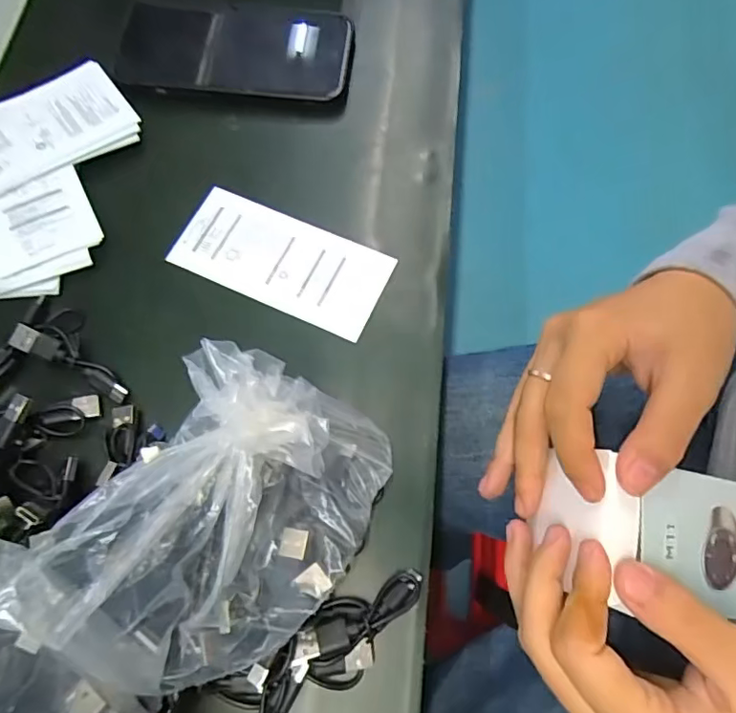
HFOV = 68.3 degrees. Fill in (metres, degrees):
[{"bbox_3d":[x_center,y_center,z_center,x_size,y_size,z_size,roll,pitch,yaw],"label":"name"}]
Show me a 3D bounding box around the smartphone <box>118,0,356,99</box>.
[{"bbox_3d":[-0.084,-0.197,0.348,0.143,0.015,0.066,3,70,6],"label":"smartphone"}]

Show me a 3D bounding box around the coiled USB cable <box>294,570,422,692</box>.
[{"bbox_3d":[-0.001,0.116,0.235,0.060,0.010,0.031,-31,73,-20],"label":"coiled USB cable"}]

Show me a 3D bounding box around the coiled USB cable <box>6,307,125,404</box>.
[{"bbox_3d":[-0.148,-0.005,0.279,0.063,0.009,0.030,24,73,13],"label":"coiled USB cable"}]

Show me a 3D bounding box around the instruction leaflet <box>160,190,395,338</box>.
[{"bbox_3d":[-0.049,-0.055,0.307,0.119,0.004,0.054,23,72,10],"label":"instruction leaflet"}]

